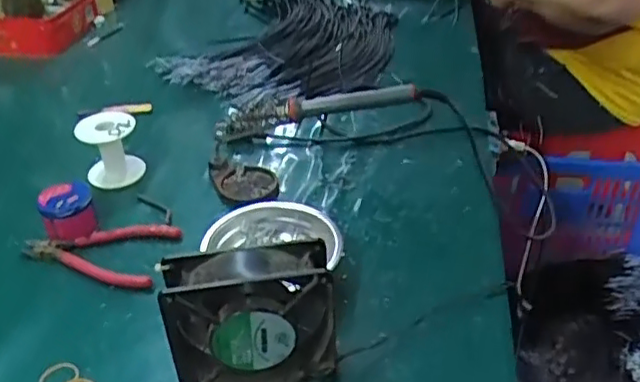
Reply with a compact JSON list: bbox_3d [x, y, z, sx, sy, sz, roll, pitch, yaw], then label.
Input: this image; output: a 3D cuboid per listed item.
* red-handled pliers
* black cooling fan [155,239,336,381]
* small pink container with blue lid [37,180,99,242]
[{"bbox_3d":[-0.222,0.058,0.625,0.146,0.016,0.092,7,33,10],"label":"red-handled pliers"},{"bbox_3d":[-0.050,0.096,0.467,0.117,0.110,0.038,-3,33,-5],"label":"black cooling fan"},{"bbox_3d":[-0.259,0.023,0.650,0.050,0.048,0.050,-15,36,-22],"label":"small pink container with blue lid"}]

